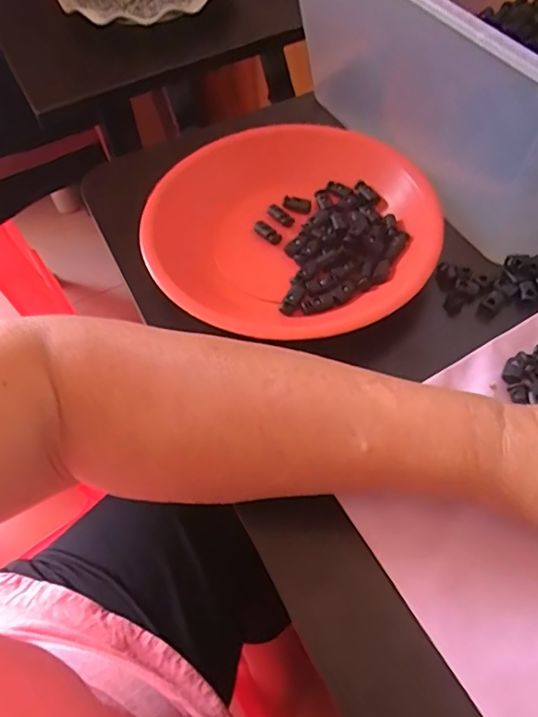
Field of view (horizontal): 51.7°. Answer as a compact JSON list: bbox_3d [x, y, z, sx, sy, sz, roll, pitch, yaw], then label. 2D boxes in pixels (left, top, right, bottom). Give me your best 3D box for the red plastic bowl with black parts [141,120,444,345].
[{"bbox_3d":[0.020,-0.095,0.393,0.189,0.041,0.196,-1,55,2],"label":"red plastic bowl with black parts"}]

